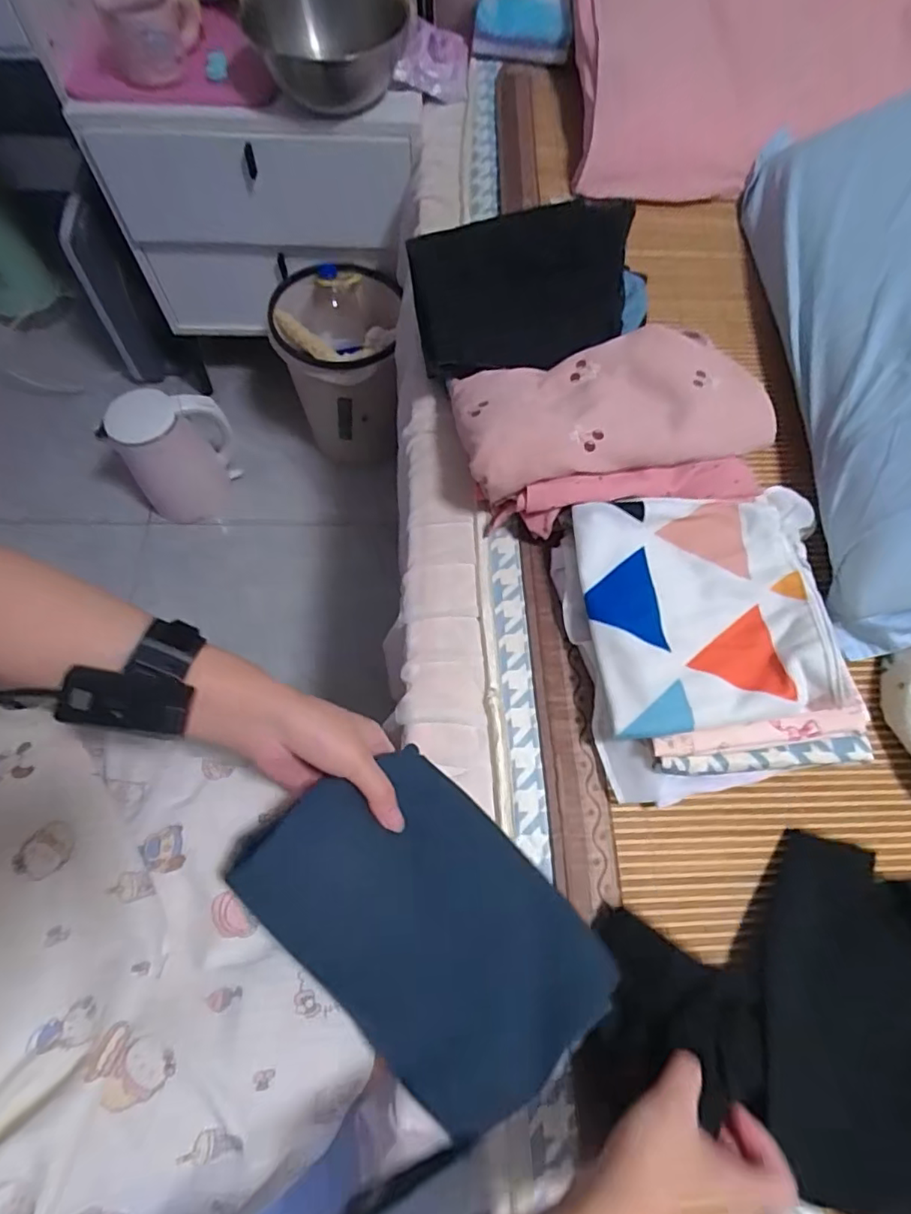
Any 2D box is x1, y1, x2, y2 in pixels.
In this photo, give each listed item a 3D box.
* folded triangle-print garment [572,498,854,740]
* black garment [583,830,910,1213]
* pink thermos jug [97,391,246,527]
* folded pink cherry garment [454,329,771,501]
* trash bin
[{"bbox_3d":[0.210,0.000,0.502,0.185,0.035,0.201,-3,67,-3],"label":"folded triangle-print garment"},{"bbox_3d":[0.357,0.304,0.429,0.526,0.059,0.232,2,67,-4],"label":"black garment"},{"bbox_3d":[-0.534,-0.306,1.116,0.195,0.244,0.173,-36,72,-15],"label":"pink thermos jug"},{"bbox_3d":[0.146,-0.202,0.565,0.281,0.065,0.152,-12,68,-7],"label":"folded pink cherry garment"},{"bbox_3d":[-0.208,-0.440,1.110,0.202,0.284,0.215,0,67,-1],"label":"trash bin"}]

